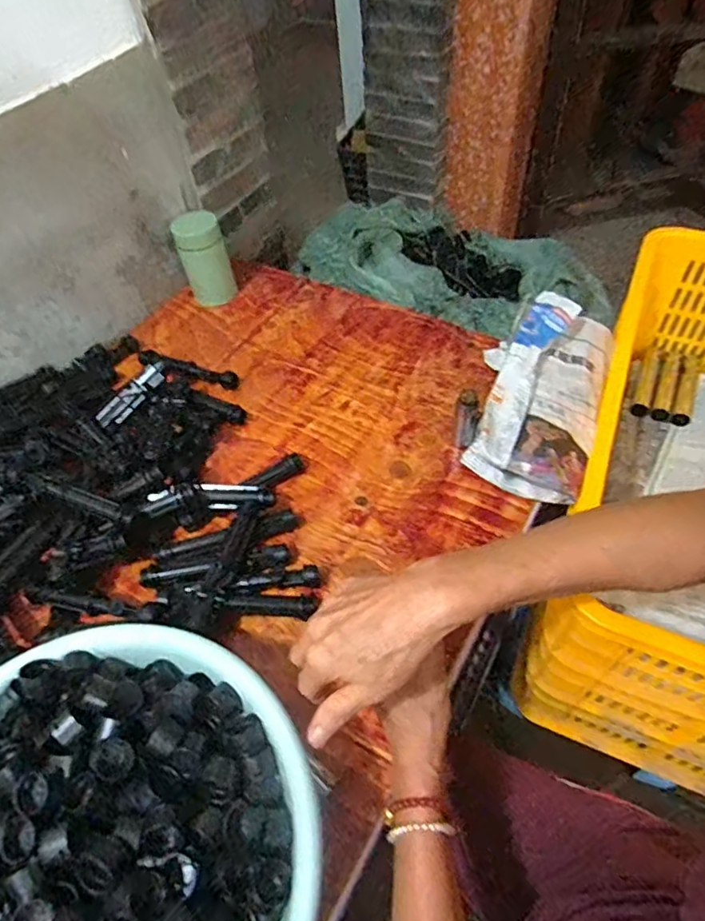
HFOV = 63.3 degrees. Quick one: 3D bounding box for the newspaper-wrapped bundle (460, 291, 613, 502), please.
[{"bbox_3d":[0.215,-0.080,0.650,0.128,0.084,0.263,16,55,16],"label":"newspaper-wrapped bundle"}]

